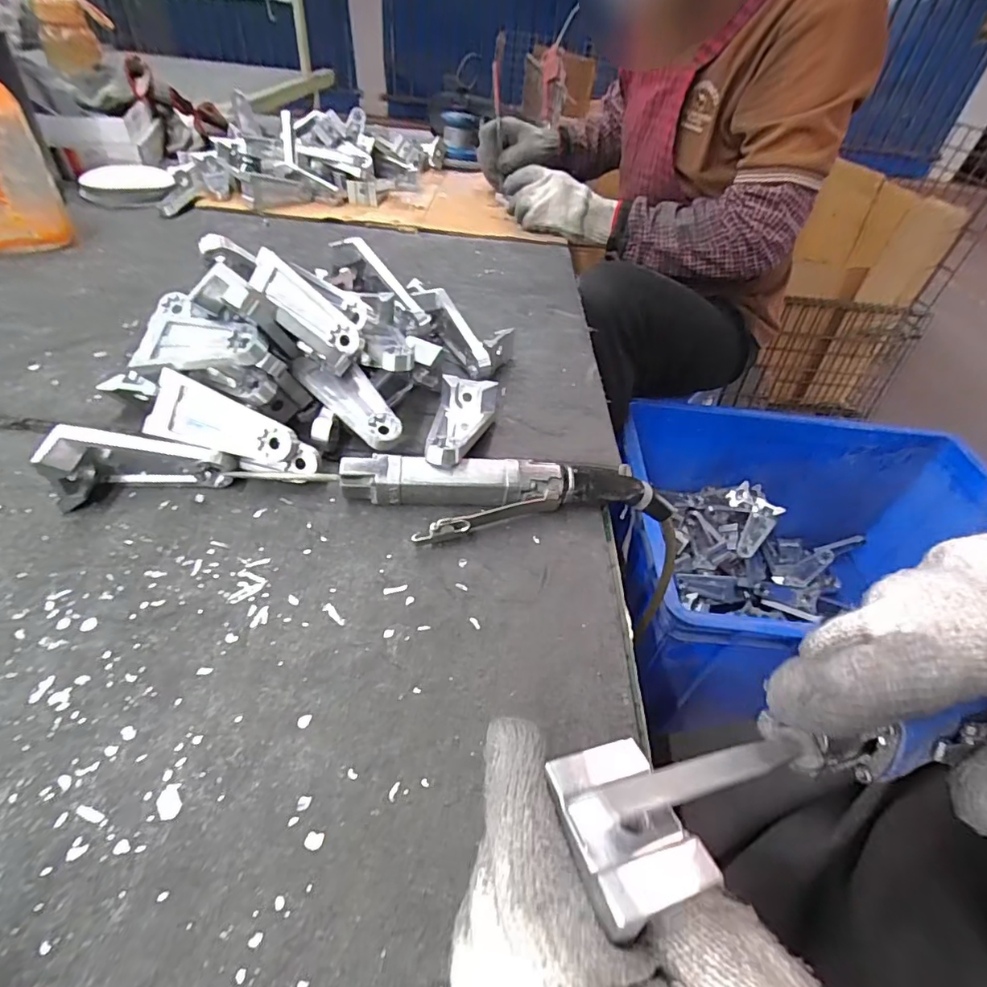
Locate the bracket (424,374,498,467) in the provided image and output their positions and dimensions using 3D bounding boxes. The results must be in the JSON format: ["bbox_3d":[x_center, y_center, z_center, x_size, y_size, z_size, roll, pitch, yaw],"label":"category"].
[{"bbox_3d":[-0.024,-0.045,0.369,0.042,0.033,0.094,8,45,1],"label":"bracket"}]

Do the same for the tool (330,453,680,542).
[{"bbox_3d":[0.014,0.001,0.339,0.218,0.031,0.054,-3,45,-10],"label":"tool"}]

